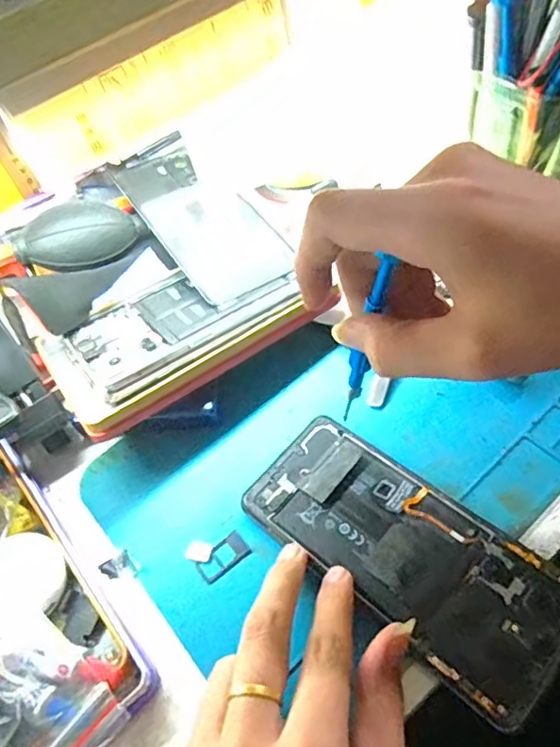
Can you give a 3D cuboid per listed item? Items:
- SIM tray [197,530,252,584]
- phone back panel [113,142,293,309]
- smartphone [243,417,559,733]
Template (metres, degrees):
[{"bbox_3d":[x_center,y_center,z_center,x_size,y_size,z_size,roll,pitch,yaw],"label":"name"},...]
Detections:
[{"bbox_3d":[-0.029,0.096,0.297,0.028,0.004,0.015,-38,56,-18],"label":"SIM tray"},{"bbox_3d":[-0.057,-0.112,0.405,0.069,0.010,0.158,-31,55,-13],"label":"phone back panel"},{"bbox_3d":[0.061,0.084,0.280,0.158,0.005,0.072,34,67,29],"label":"smartphone"}]

